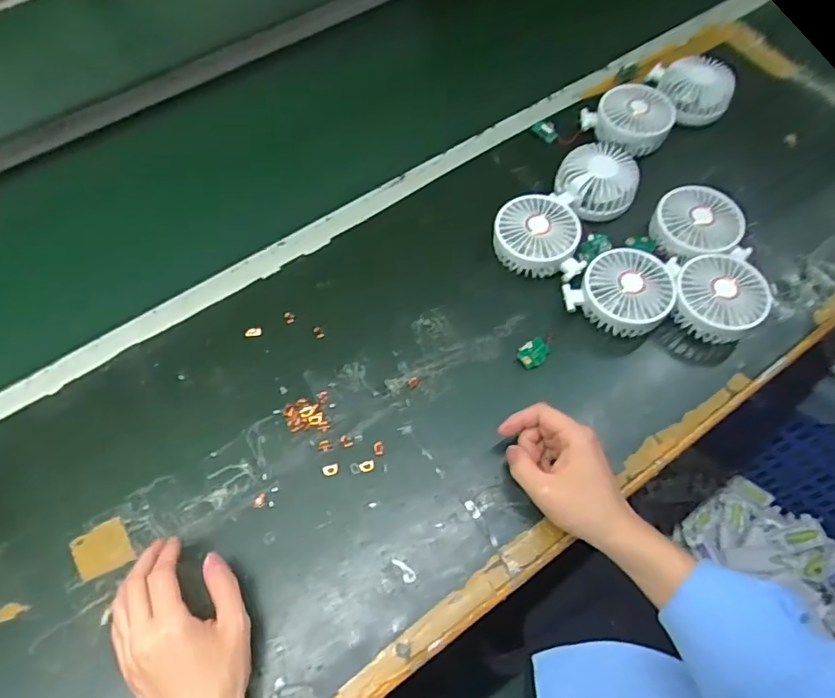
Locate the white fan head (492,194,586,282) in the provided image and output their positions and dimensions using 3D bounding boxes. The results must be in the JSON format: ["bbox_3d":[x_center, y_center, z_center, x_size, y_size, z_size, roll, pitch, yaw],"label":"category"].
[{"bbox_3d":[0.128,-0.120,0.605,0.091,0.048,0.098,6,62,6],"label":"white fan head"}]

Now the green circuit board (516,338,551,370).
[{"bbox_3d":[0.116,0.003,0.559,0.031,0.008,0.025,-34,65,-15],"label":"green circuit board"}]

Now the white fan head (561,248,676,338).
[{"bbox_3d":[0.205,-0.058,0.570,0.099,0.047,0.083,28,66,17],"label":"white fan head"}]

